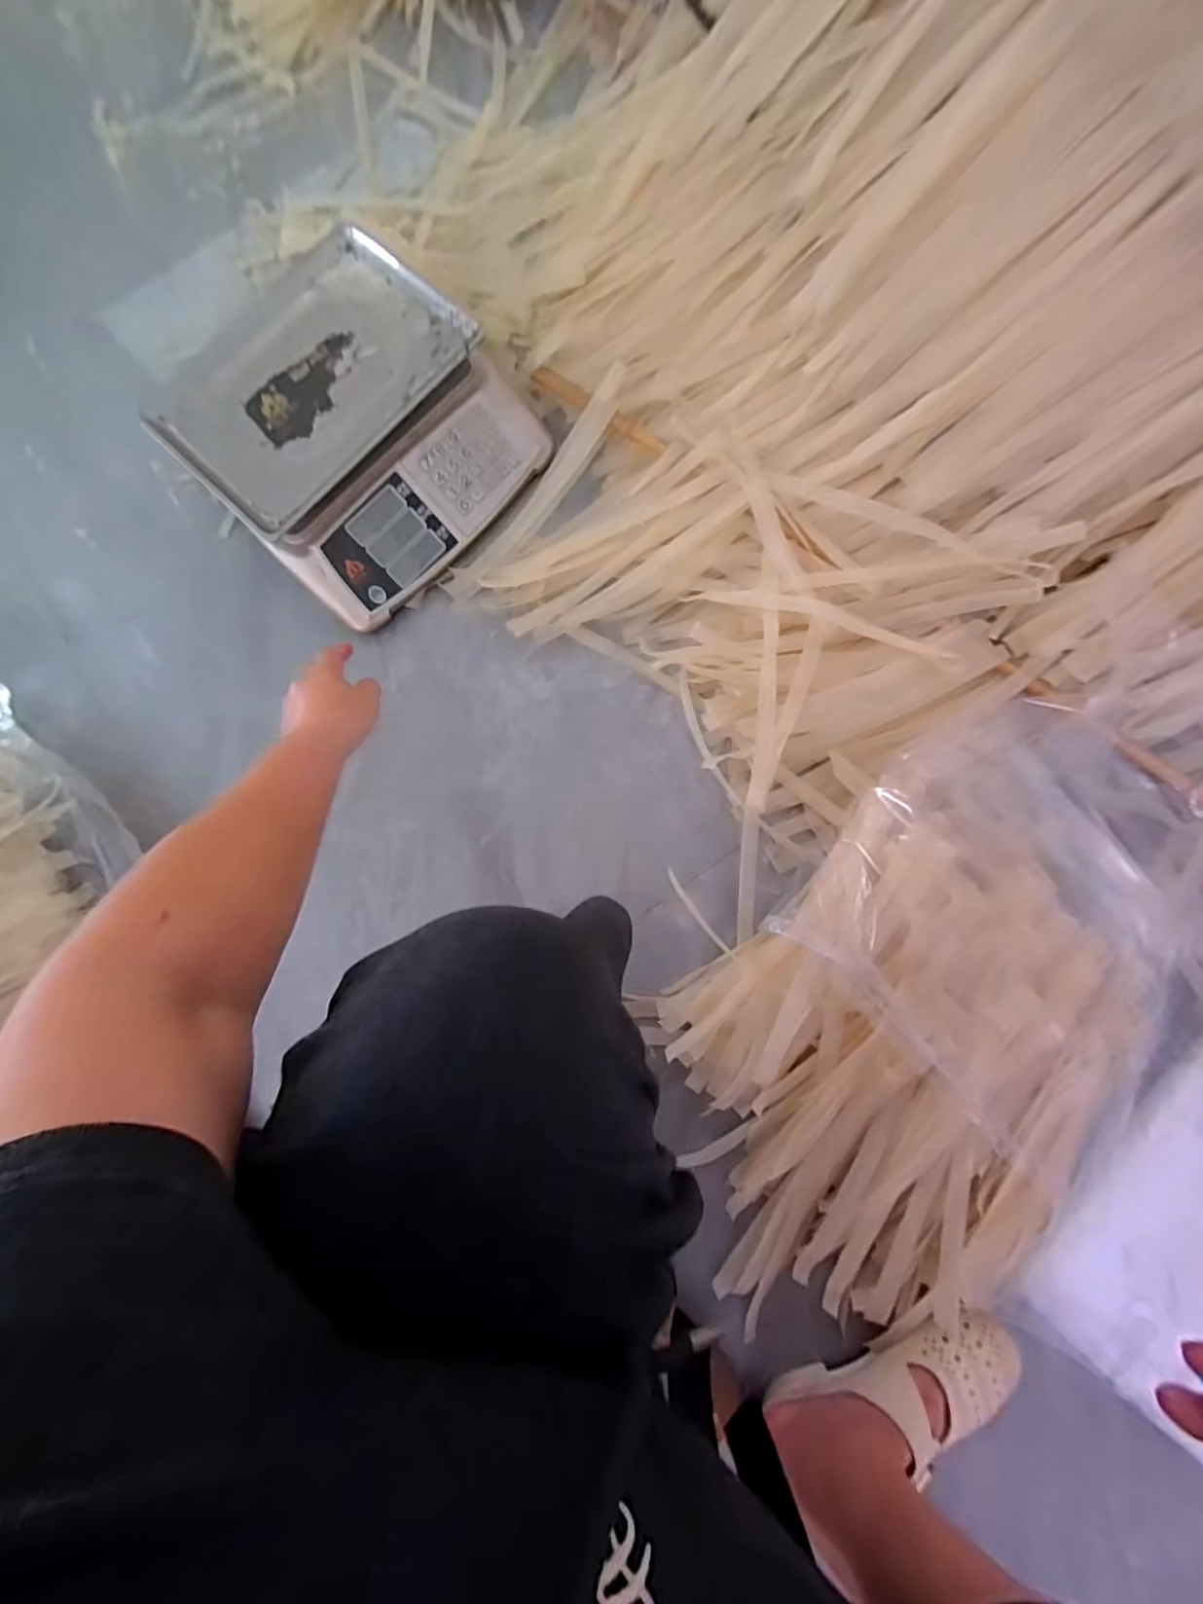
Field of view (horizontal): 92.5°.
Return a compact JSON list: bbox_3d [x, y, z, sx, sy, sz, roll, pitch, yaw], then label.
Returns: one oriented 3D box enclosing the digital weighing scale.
[{"bbox_3d":[-0.290,-0.445,0.690,0.370,0.108,0.358,44,86,7],"label":"digital weighing scale"}]

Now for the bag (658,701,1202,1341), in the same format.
[{"bbox_3d":[0.347,0.200,0.564,0.406,0.090,0.707,42,86,7],"label":"bag"}]

